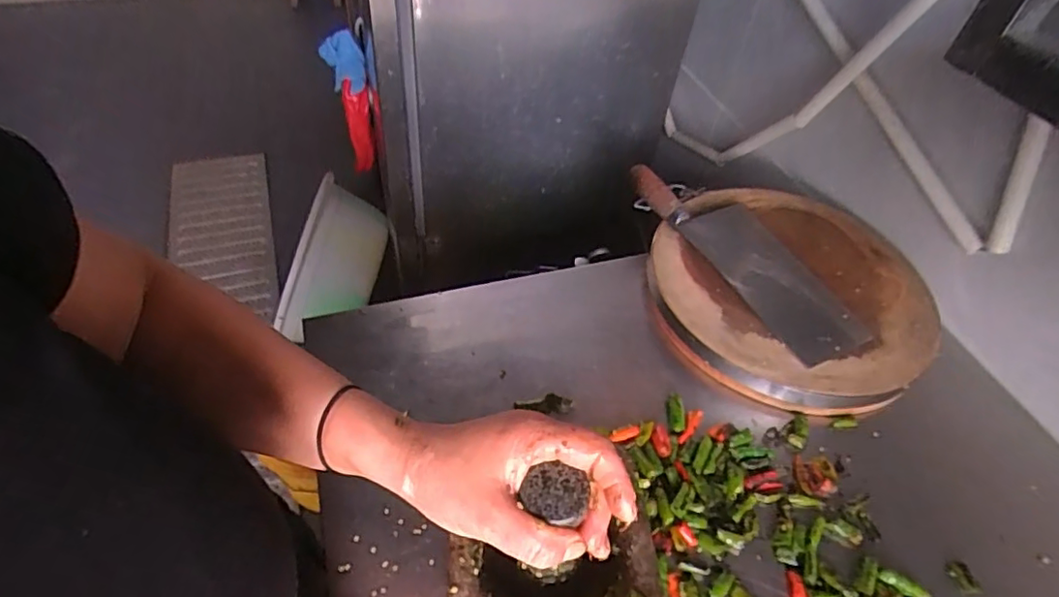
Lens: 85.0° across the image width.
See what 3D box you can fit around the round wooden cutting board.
[{"bbox_3d":[0.311,-0.016,0.696,0.315,0.035,0.324,3,50,-3],"label":"round wooden cutting board"}]

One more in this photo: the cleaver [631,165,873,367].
[{"bbox_3d":[0.262,-0.066,0.702,0.120,0.033,0.333,-24,56,-23],"label":"cleaver"}]

